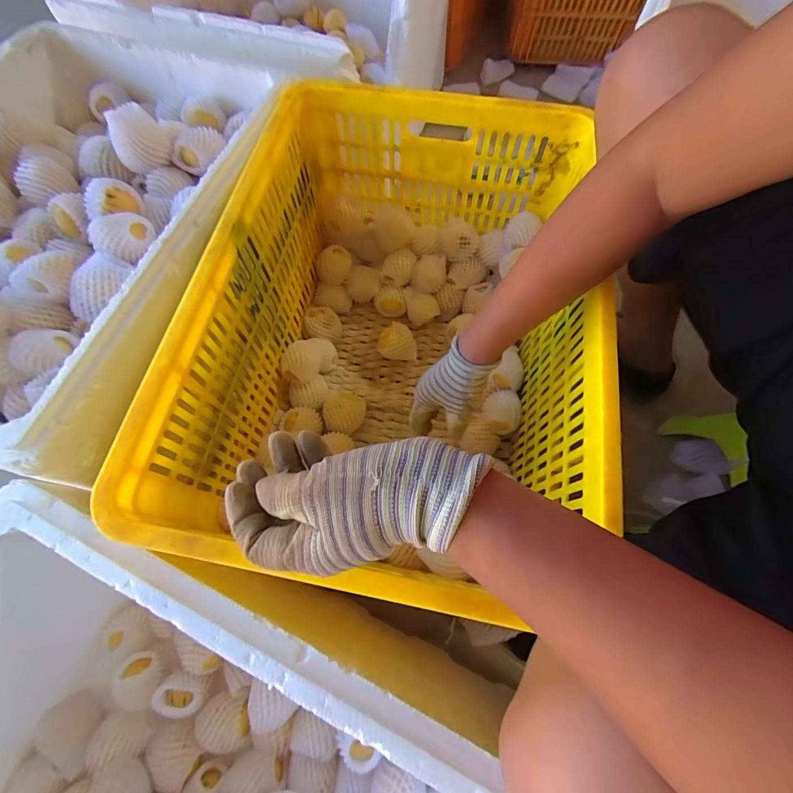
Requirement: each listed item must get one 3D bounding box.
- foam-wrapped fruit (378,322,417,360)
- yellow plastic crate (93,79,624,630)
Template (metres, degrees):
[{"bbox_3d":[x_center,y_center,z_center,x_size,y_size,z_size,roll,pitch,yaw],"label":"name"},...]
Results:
[{"bbox_3d":[0.001,-0.099,0.680,0.065,0.052,0.069,-5,68,-3],"label":"foam-wrapped fruit"},{"bbox_3d":[-0.005,-0.078,0.536,0.424,0.302,0.589,7,68,2],"label":"yellow plastic crate"}]

